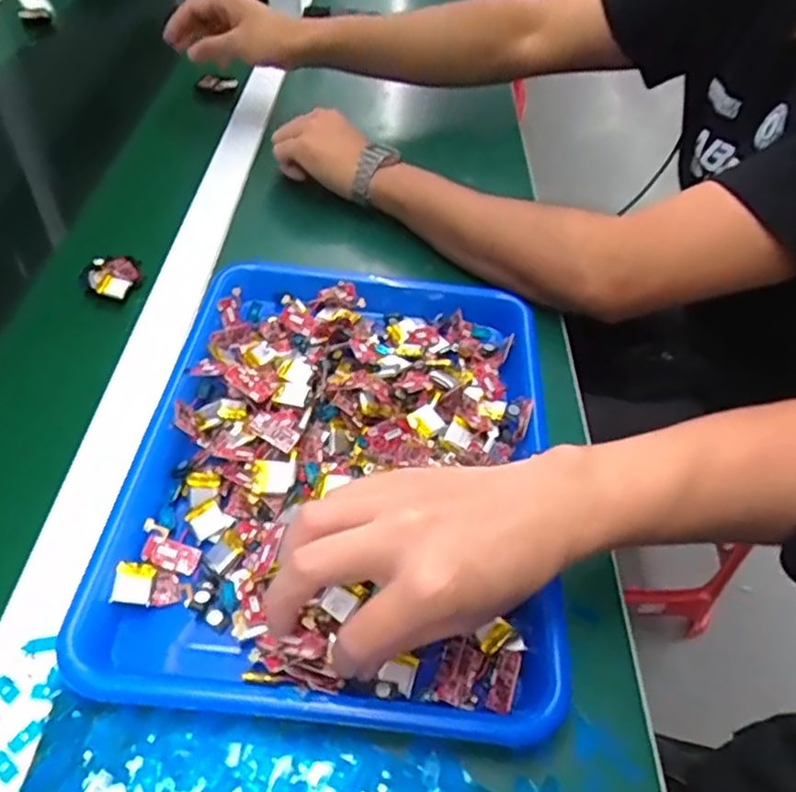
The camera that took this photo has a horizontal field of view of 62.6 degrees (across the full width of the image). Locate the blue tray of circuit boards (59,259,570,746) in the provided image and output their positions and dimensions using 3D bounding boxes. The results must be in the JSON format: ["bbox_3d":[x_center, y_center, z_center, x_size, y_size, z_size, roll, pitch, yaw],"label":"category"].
[{"bbox_3d":[-0.029,0.025,0.419,0.256,0.046,0.341,6,48,-1],"label":"blue tray of circuit boards"}]

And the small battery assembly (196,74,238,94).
[{"bbox_3d":[-0.218,-0.376,0.789,0.050,0.016,0.011,-5,49,-11],"label":"small battery assembly"}]

